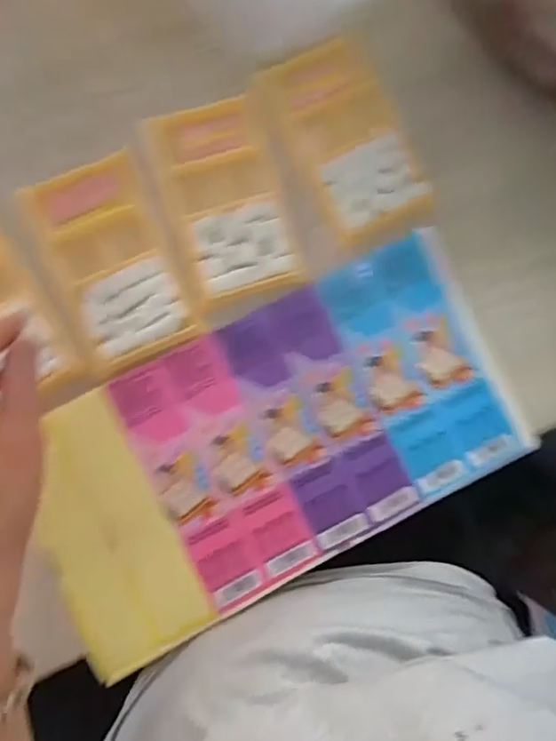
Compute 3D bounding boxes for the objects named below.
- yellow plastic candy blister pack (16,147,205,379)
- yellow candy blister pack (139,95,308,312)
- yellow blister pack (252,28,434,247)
[{"bbox_3d":[-0.110,-0.072,0.361,0.077,0.008,0.133,-24,91,-8],"label":"yellow plastic candy blister pack"},{"bbox_3d":[-0.036,-0.114,0.370,0.075,0.011,0.129,-18,90,-8],"label":"yellow candy blister pack"},{"bbox_3d":[0.045,-0.152,0.374,0.060,0.008,0.130,-30,92,-7],"label":"yellow blister pack"}]

